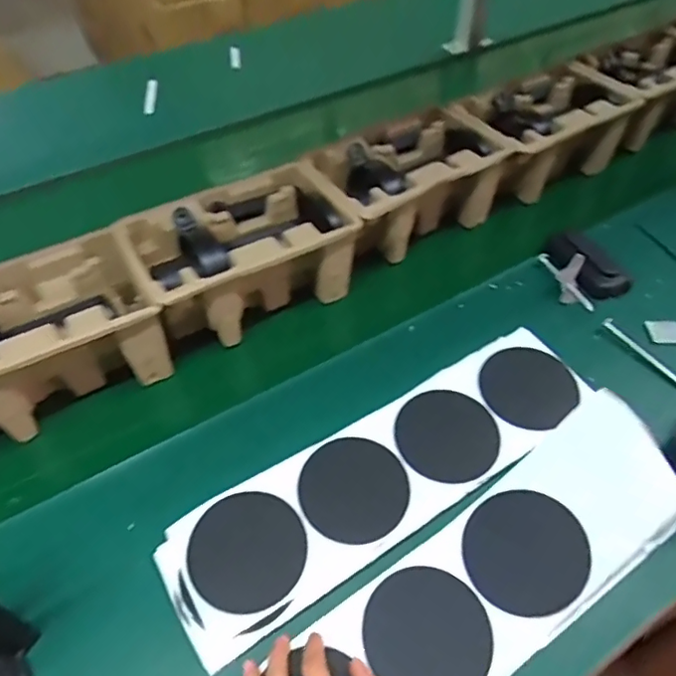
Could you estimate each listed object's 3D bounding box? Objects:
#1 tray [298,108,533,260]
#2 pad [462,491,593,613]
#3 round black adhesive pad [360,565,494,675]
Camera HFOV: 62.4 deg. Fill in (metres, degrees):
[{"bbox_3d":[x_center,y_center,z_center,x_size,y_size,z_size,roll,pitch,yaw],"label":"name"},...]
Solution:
[{"bbox_3d":[0.084,-0.194,0.712,0.242,0.104,0.153,-31,57,-24],"label":"tray"},{"bbox_3d":[0.143,0.164,0.435,0.092,0.010,0.091,-20,46,12],"label":"pad"},{"bbox_3d":[0.067,0.219,0.416,0.089,0.005,0.091,0,50,0],"label":"round black adhesive pad"}]

